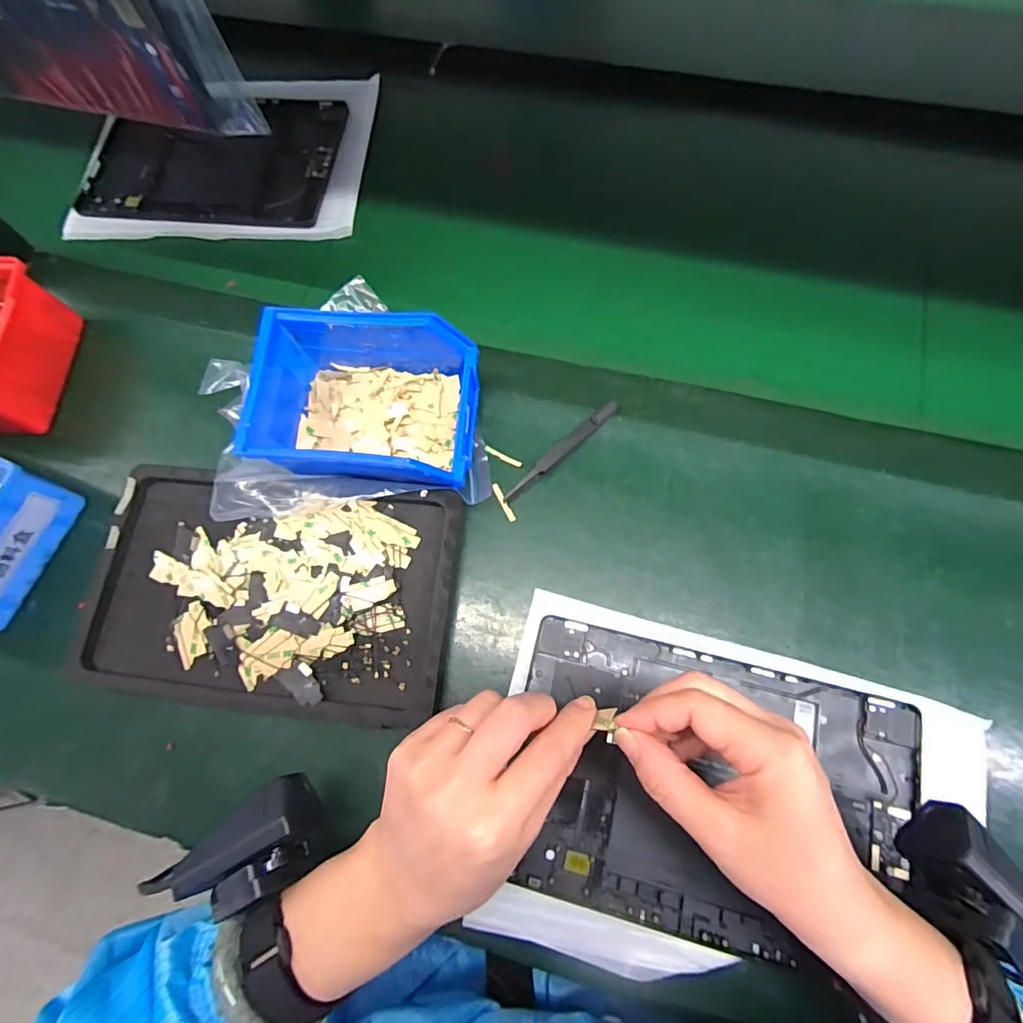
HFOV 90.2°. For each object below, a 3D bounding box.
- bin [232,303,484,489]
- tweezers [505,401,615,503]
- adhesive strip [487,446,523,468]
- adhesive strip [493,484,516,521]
[{"bbox_3d":[-0.098,-0.081,0.362,0.142,0.069,0.123,3,74,4],"label":"bin"},{"bbox_3d":[0.038,-0.046,0.377,0.111,0.010,0.010,-43,76,-12],"label":"tweezers"},{"bbox_3d":[-0.006,-0.041,0.383,0.031,0.004,0.005,25,74,9],"label":"adhesive strip"},{"bbox_3d":[-0.006,-0.007,0.372,0.005,0.005,0.031,-26,73,-7],"label":"adhesive strip"}]

